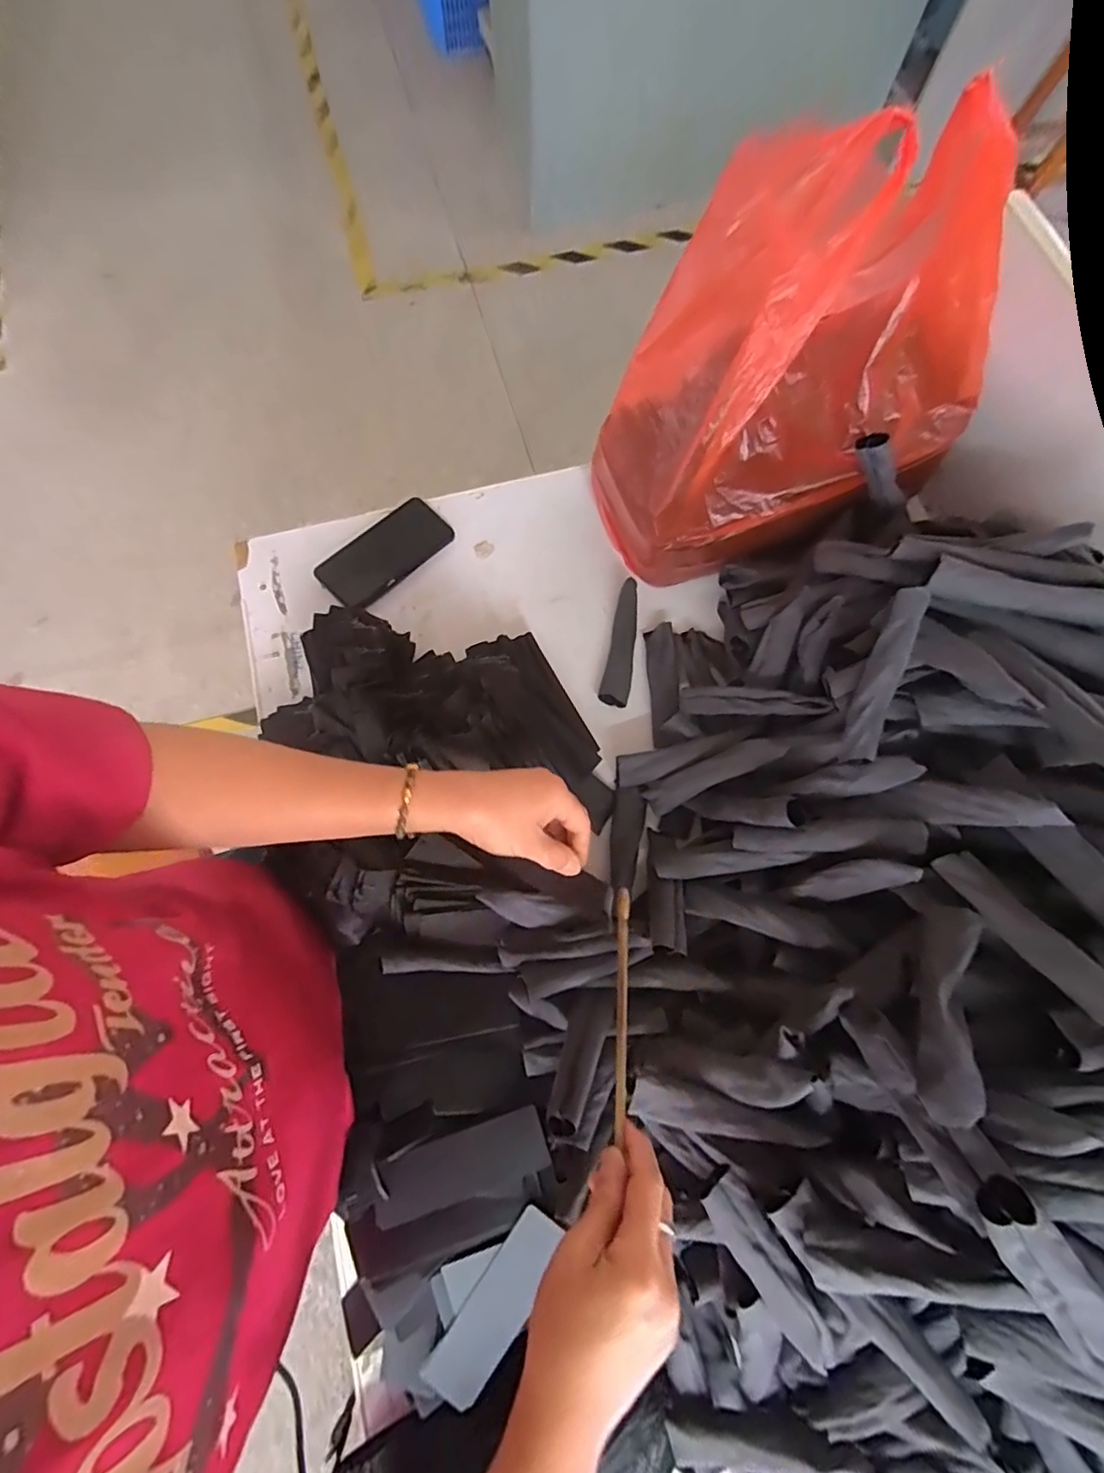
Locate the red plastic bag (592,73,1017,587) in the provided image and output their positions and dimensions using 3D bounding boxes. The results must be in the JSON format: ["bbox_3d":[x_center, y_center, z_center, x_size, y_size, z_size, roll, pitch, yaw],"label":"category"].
[{"bbox_3d":[0.232,-0.346,0.559,0.317,0.356,0.193,-17,74,-5],"label":"red plastic bag"}]

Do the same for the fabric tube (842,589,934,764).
[{"bbox_3d":[0.279,-0.050,0.478,0.027,0.023,0.148,18,96,5],"label":"fabric tube"}]

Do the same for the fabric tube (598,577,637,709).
[{"bbox_3d":[0.084,-0.110,0.661,0.032,0.016,0.150,12,74,3],"label":"fabric tube"}]

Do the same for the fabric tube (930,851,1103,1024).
[{"bbox_3d":[0.325,0.138,0.379,0.025,0.016,0.149,-21,40,-6],"label":"fabric tube"}]

